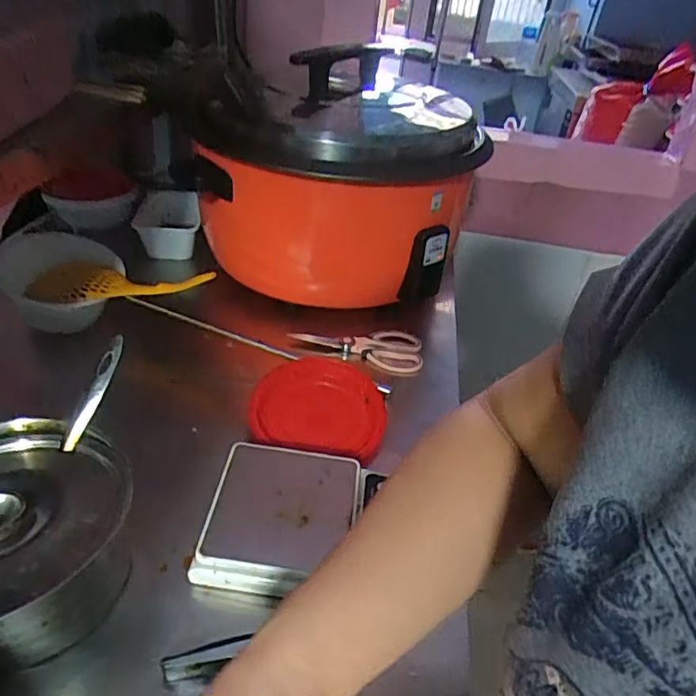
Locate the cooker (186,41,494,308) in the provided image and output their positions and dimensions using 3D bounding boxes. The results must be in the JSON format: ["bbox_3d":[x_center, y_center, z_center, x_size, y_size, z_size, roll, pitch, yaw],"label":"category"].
[{"bbox_3d":[-0.018,-0.251,0.815,0.383,0.342,0.300,-5,39,-16],"label":"cooker"}]

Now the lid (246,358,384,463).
[{"bbox_3d":[-0.037,0.068,0.672,0.160,0.027,0.141,5,38,-3],"label":"lid"}]

